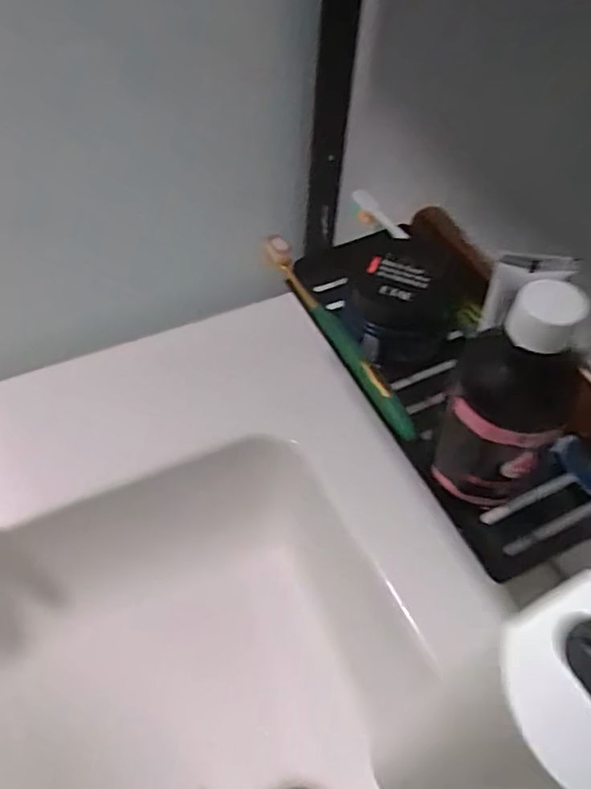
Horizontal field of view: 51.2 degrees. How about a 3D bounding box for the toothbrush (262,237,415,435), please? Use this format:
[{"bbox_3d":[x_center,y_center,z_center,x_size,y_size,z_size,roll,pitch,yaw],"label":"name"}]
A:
[{"bbox_3d":[0.027,-0.043,0.403,0.015,0.023,0.176,-24,56,-18],"label":"toothbrush"}]

